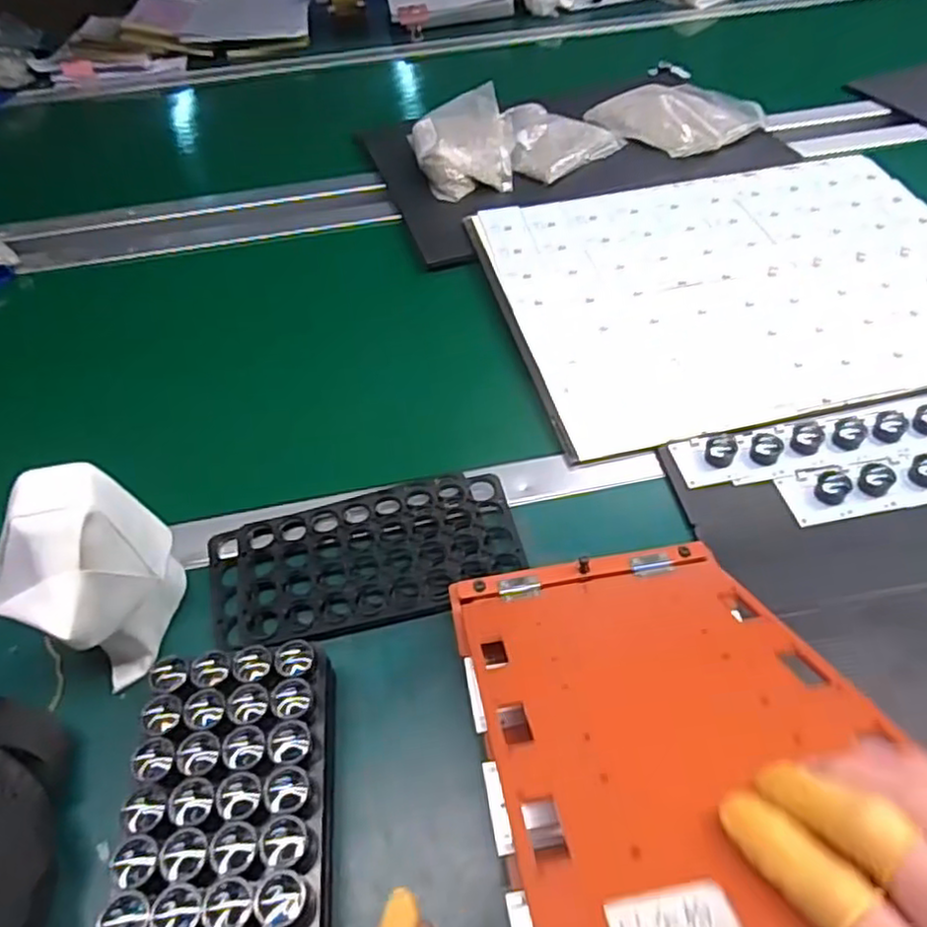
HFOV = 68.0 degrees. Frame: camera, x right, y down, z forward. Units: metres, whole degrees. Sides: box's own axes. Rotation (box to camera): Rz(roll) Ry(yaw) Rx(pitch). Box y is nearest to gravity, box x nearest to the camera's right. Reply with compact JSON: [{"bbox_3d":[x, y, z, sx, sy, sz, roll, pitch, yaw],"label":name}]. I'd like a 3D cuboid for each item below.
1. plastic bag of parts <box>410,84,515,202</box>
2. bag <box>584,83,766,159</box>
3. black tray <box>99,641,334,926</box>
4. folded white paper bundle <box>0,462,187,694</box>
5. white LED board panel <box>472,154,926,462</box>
[{"bbox_3d":[-0.003,-0.392,0.841,0.125,0.053,0.179,0,49,3],"label":"plastic bag of parts"},{"bbox_3d":[0.271,-0.452,0.894,0.165,0.033,0.171,-29,53,-20],"label":"bag"},{"bbox_3d":[-0.117,0.191,0.348,0.098,0.046,0.191,-6,49,-2],"label":"black tray"},{"bbox_3d":[-0.232,0.067,0.420,0.076,0.117,0.102,6,49,8],"label":"folded white paper bundle"},{"bbox_3d":[0.277,-0.182,0.673,0.466,0.017,0.363,-9,49,-5],"label":"white LED board panel"}]

